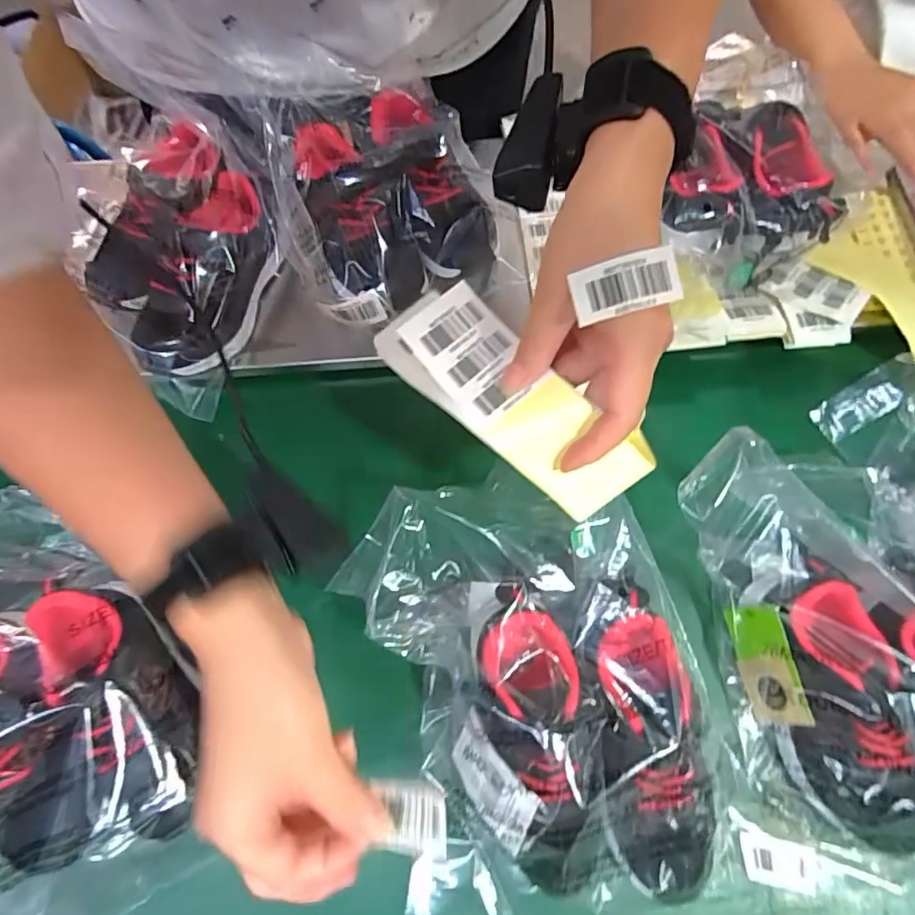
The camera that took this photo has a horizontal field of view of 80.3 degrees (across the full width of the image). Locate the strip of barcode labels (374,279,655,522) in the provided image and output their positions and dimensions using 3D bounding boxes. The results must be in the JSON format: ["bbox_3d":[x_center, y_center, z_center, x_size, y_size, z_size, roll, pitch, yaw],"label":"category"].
[{"bbox_3d":[0.024,-0.037,0.315,0.174,0.049,0.058,42,76,15],"label":"strip of barcode labels"}]

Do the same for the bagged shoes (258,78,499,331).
[{"bbox_3d":[-0.060,-0.214,0.454,0.172,0.068,0.188,0,73,-1],"label":"bagged shoes"}]

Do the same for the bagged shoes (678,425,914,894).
[{"bbox_3d":[0.264,0.137,0.366,0.182,0.082,0.298,-9,73,-4],"label":"bagged shoes"}]

